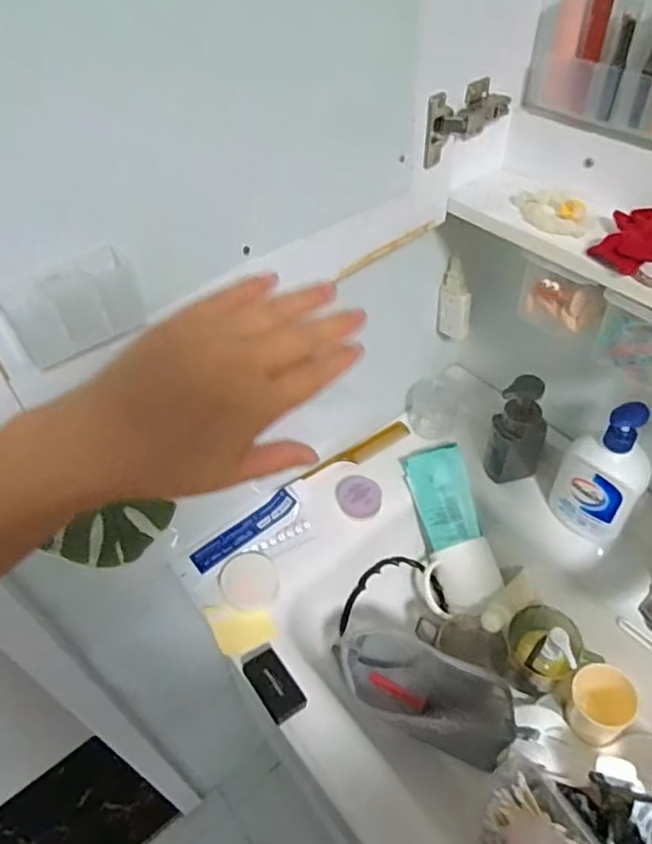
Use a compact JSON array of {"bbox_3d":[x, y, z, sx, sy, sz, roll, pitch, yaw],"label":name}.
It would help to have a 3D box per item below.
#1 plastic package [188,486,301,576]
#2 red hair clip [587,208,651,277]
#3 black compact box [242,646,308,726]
[{"bbox_3d":[-0.094,0.130,0.709,0.146,0.015,0.039,-31,53,-23],"label":"plastic package"},{"bbox_3d":[0.265,-0.156,0.487,0.064,0.030,0.089,26,54,24],"label":"red hair clip"},{"bbox_3d":[-0.052,0.264,0.594,0.039,0.027,0.067,-29,52,-22],"label":"black compact box"}]

